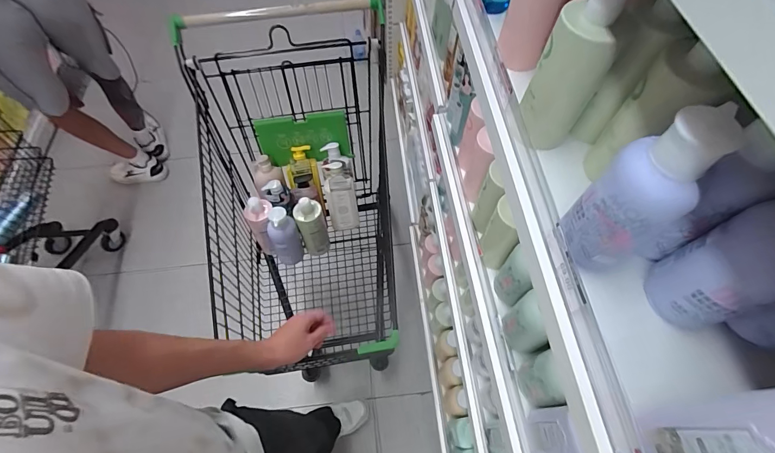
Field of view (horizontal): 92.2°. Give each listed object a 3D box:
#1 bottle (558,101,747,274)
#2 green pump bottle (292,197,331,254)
[{"bbox_3d":[0.244,-0.025,0.371,0.066,0.194,0.077,-38,68,-18],"label":"bottle"},{"bbox_3d":[-0.217,-0.007,1.068,0.083,0.197,0.071,-24,48,-14],"label":"green pump bottle"}]

